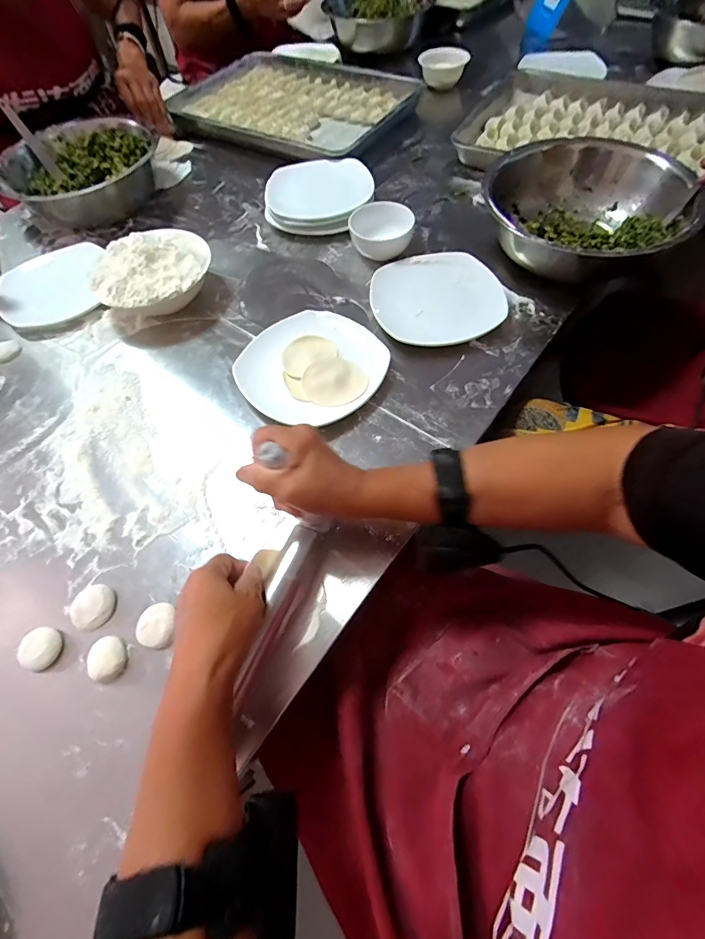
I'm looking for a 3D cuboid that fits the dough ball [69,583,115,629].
[{"bbox_3d":[-0.255,0.134,0.394,0.040,0.013,0.041,-1,62,2],"label":"dough ball"}]

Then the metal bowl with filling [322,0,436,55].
[{"bbox_3d":[0.069,-1.189,1.037,0.281,0.075,0.250,1,61,4],"label":"metal bowl with filling"}]

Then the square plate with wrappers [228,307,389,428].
[{"bbox_3d":[-0.053,-0.131,0.519,0.172,0.021,0.172,-42,68,-17],"label":"square plate with wrappers"}]

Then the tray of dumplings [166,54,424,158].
[{"bbox_3d":[-0.130,-0.798,0.870,0.502,0.039,0.369,27,67,16],"label":"tray of dumplings"}]

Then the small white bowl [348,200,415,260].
[{"bbox_3d":[0.045,-0.372,0.628,0.099,0.052,0.081,4,63,5],"label":"small white bowl"}]

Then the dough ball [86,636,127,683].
[{"bbox_3d":[-0.226,0.175,0.371,0.030,0.014,0.038,-21,63,-8],"label":"dough ball"}]

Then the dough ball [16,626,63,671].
[{"bbox_3d":[-0.295,0.168,0.378,0.035,0.016,0.037,-1,62,2],"label":"dough ball"}]

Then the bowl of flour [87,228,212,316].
[{"bbox_3d":[-0.288,-0.282,0.589,0.165,0.070,0.165,-1,62,2],"label":"bowl of flour"}]

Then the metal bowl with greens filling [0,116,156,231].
[{"bbox_3d":[-0.490,-0.537,0.734,0.213,0.087,0.261,38,70,20],"label":"metal bowl with greens filling"}]

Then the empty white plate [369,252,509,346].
[{"bbox_3d":[0.118,-0.245,0.573,0.177,0.021,0.170,-1,62,2],"label":"empty white plate"}]

